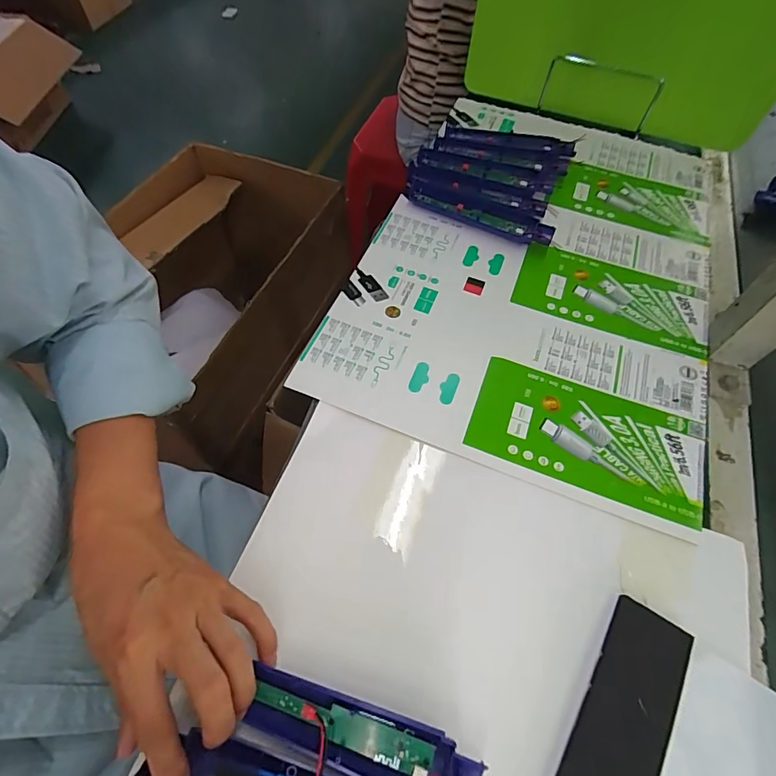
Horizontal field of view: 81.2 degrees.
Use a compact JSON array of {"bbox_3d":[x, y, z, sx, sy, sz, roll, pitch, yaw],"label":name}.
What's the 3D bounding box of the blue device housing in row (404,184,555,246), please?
[{"bbox_3d":[0.106,-0.207,0.534,0.175,0.013,0.037,27,60,11],"label":"blue device housing in row"}]

